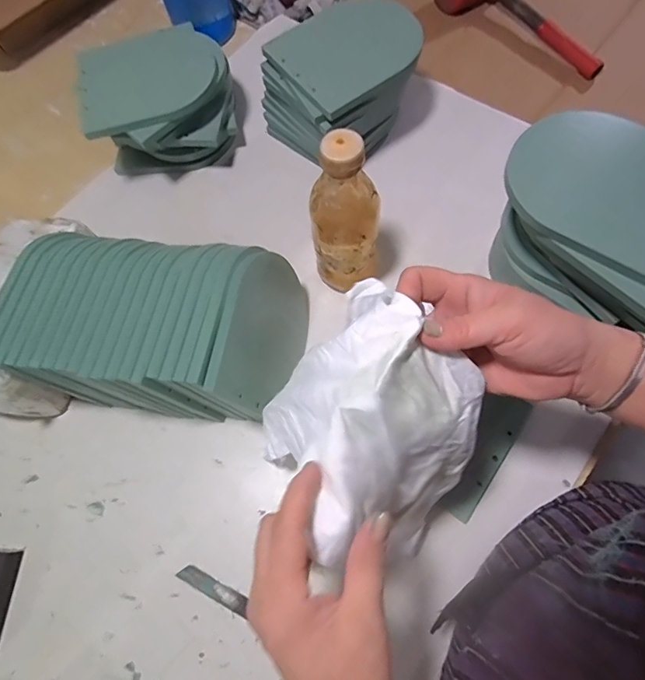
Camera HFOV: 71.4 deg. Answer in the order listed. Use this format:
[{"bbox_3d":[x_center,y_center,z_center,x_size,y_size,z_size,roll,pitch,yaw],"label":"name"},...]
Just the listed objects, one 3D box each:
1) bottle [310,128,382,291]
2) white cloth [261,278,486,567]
[{"bbox_3d":[0.026,-0.124,0.468,0.074,0.185,0.061,-9,69,2],"label":"bottle"},{"bbox_3d":[0.033,0.068,0.319,0.148,0.141,0.141,41,78,14],"label":"white cloth"}]

